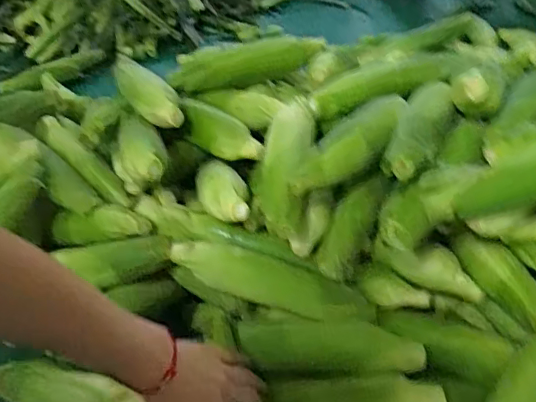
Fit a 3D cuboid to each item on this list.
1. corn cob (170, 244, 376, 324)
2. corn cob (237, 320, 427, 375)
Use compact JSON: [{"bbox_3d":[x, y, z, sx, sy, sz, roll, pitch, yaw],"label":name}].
[{"bbox_3d":[0.004,0.092,0.653,0.231,0.049,0.050,8,39,11],"label":"corn cob"},{"bbox_3d":[0.068,0.167,0.642,0.203,0.049,0.049,4,38,5],"label":"corn cob"}]

